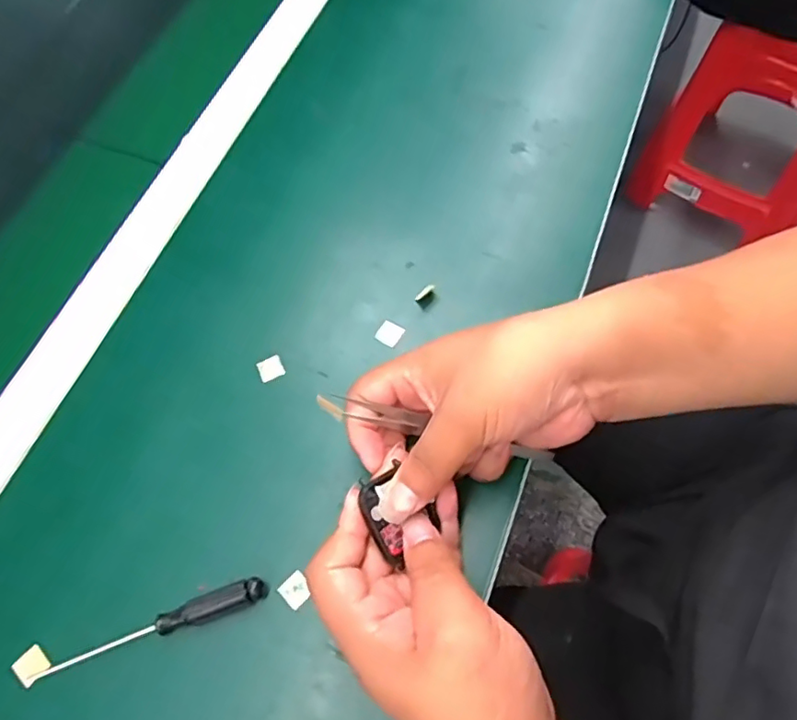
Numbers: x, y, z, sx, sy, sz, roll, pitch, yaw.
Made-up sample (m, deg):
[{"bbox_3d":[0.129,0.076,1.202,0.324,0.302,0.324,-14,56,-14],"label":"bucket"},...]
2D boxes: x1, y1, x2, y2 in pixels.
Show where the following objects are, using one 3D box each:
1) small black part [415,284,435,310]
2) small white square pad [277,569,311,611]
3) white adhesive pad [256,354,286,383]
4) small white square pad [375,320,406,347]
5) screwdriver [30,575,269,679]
[{"bbox_3d":[0.019,-0.045,0.405,0.010,0.005,0.018,36,71,15],"label":"small black part"},{"bbox_3d":[-0.057,0.129,0.328,0.016,0.004,0.015,41,74,20],"label":"small white square pad"},{"bbox_3d":[-0.085,0.006,0.388,0.016,0.004,0.016,-25,65,-8],"label":"white adhesive pad"},{"bbox_3d":[-0.006,-0.017,0.394,0.016,0.004,0.016,29,70,17],"label":"small white square pad"},{"bbox_3d":[-0.136,0.145,0.315,0.129,0.013,0.015,-20,65,-5],"label":"screwdriver"}]

